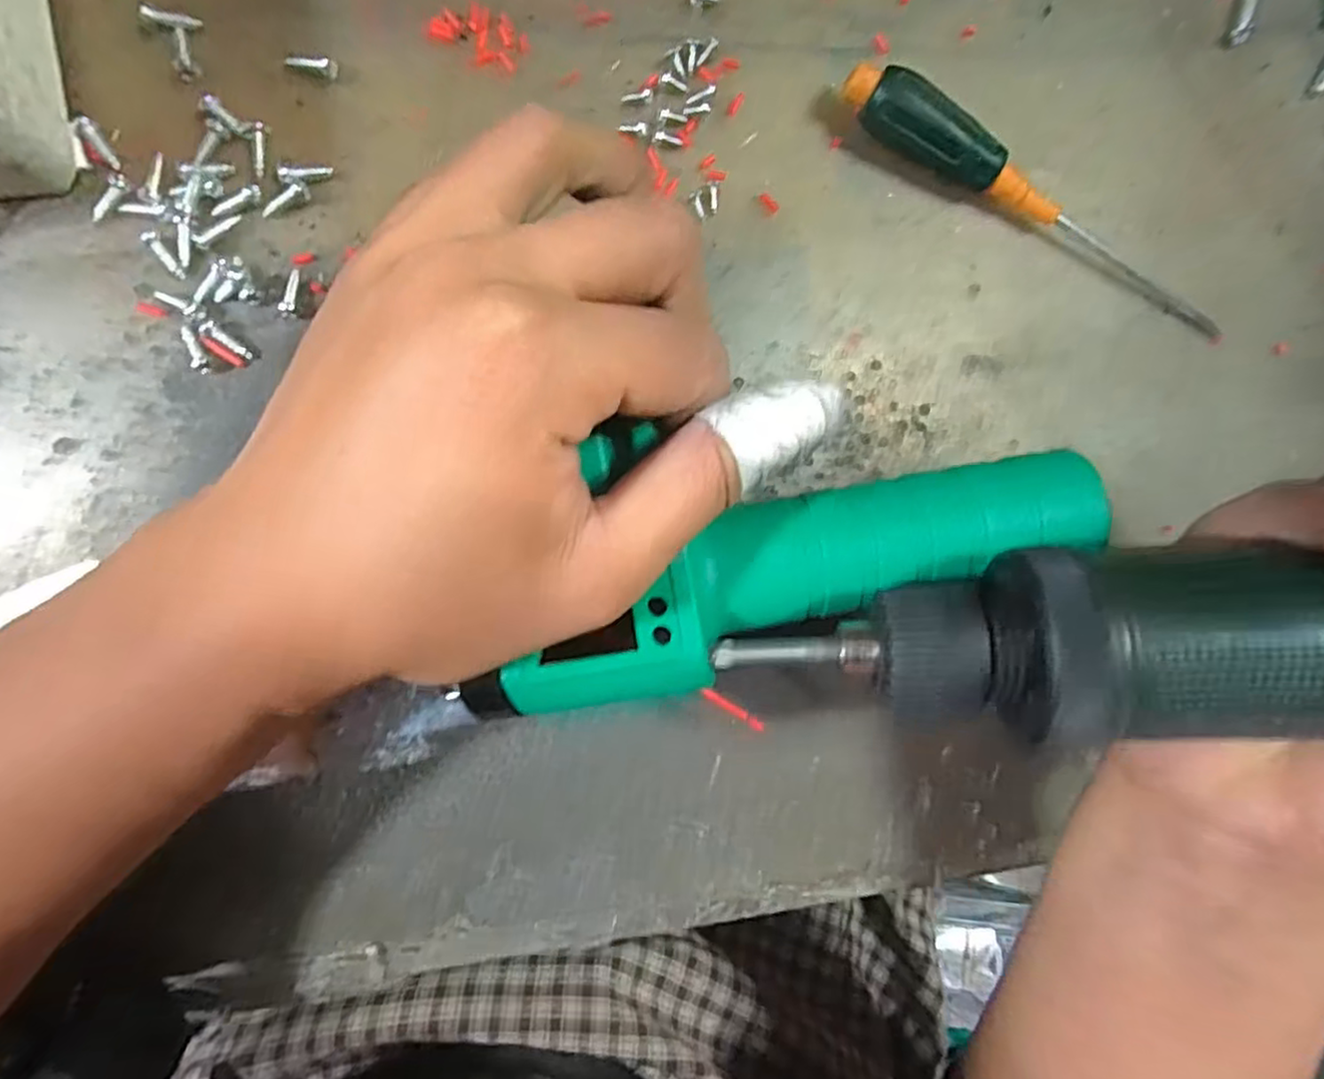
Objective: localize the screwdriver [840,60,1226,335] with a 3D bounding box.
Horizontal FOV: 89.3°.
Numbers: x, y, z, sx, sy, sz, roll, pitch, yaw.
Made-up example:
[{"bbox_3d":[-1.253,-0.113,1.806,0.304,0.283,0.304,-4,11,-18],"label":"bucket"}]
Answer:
[{"bbox_3d":[0.122,-0.104,0.211,0.148,0.016,0.017,25,89,-8],"label":"screwdriver"}]

